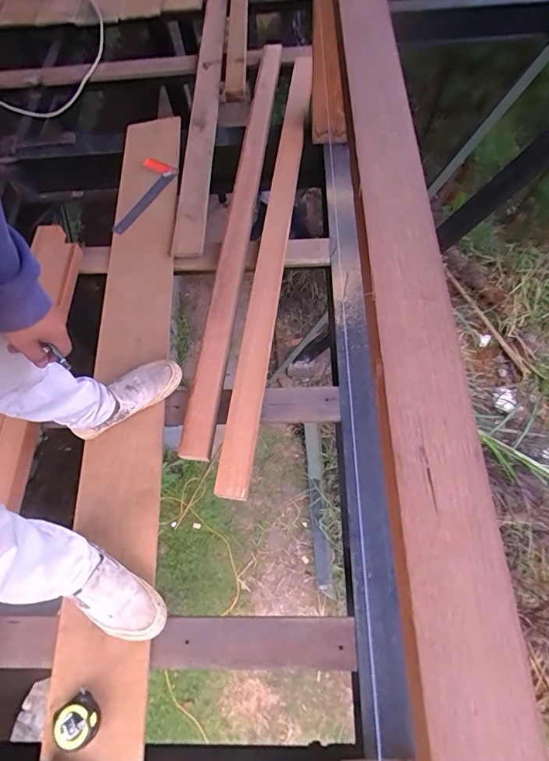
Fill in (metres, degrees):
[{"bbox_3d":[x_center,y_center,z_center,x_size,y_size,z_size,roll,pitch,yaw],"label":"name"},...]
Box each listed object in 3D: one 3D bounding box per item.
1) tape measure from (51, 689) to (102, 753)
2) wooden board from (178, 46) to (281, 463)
[{"bbox_3d":[-0.356,0.617,0.781,0.077,0.039,0.074,-37,67,-13],"label":"tape measure"},{"bbox_3d":[-0.105,-0.554,1.349,0.094,0.046,1.642,4,65,6],"label":"wooden board"}]

